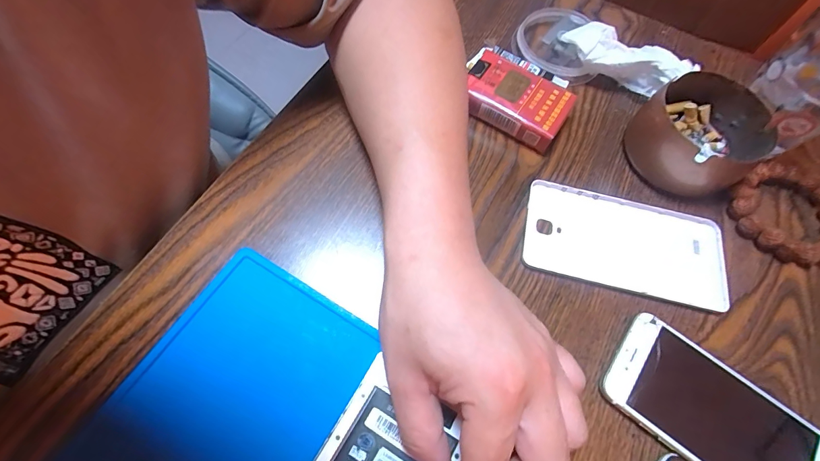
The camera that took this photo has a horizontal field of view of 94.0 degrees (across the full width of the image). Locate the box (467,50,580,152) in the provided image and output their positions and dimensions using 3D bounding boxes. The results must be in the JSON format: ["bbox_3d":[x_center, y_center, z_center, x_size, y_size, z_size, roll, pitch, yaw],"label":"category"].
[{"bbox_3d":[0.086,-0.107,0.315,0.084,0.026,0.052,32,68,11],"label":"box"}]

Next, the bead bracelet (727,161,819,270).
[{"bbox_3d":[0.292,-0.017,0.296,0.081,0.016,0.082,36,69,12],"label":"bead bracelet"}]

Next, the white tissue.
[{"bbox_3d":[0.185,-0.147,0.333,0.107,0.035,0.037,21,66,6],"label":"white tissue"}]

